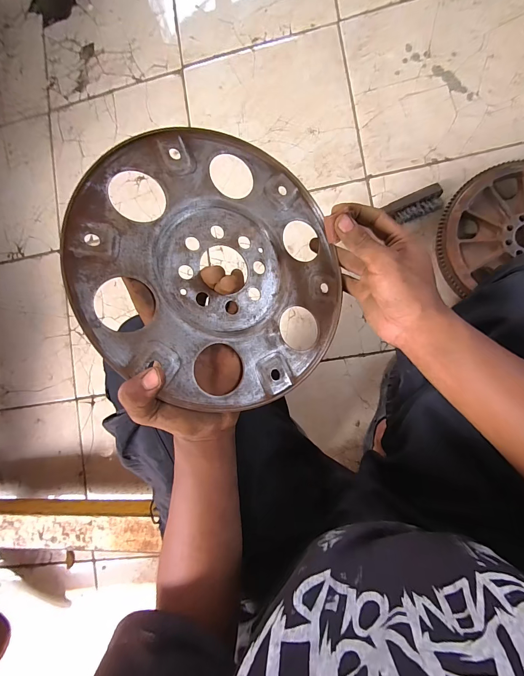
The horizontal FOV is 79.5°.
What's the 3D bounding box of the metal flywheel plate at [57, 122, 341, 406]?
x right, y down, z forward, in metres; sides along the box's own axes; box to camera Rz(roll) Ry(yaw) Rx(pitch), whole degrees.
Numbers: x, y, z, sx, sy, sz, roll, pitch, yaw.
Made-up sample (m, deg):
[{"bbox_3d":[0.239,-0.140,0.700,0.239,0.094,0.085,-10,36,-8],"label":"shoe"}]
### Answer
[{"bbox_3d":[-0.036,-0.068,0.309,0.261,0.011,0.258,3,82,-26],"label":"metal flywheel plate"}]

